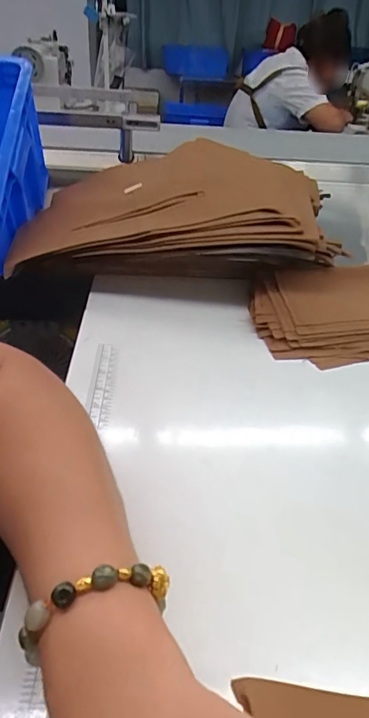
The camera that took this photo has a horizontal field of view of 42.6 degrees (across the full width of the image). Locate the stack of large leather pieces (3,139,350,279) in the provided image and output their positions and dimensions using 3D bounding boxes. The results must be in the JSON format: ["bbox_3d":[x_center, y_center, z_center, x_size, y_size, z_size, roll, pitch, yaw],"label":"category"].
[{"bbox_3d":[-0.020,-0.215,0.656,0.398,0.087,0.290,-1,36,-7],"label":"stack of large leather pieces"}]

